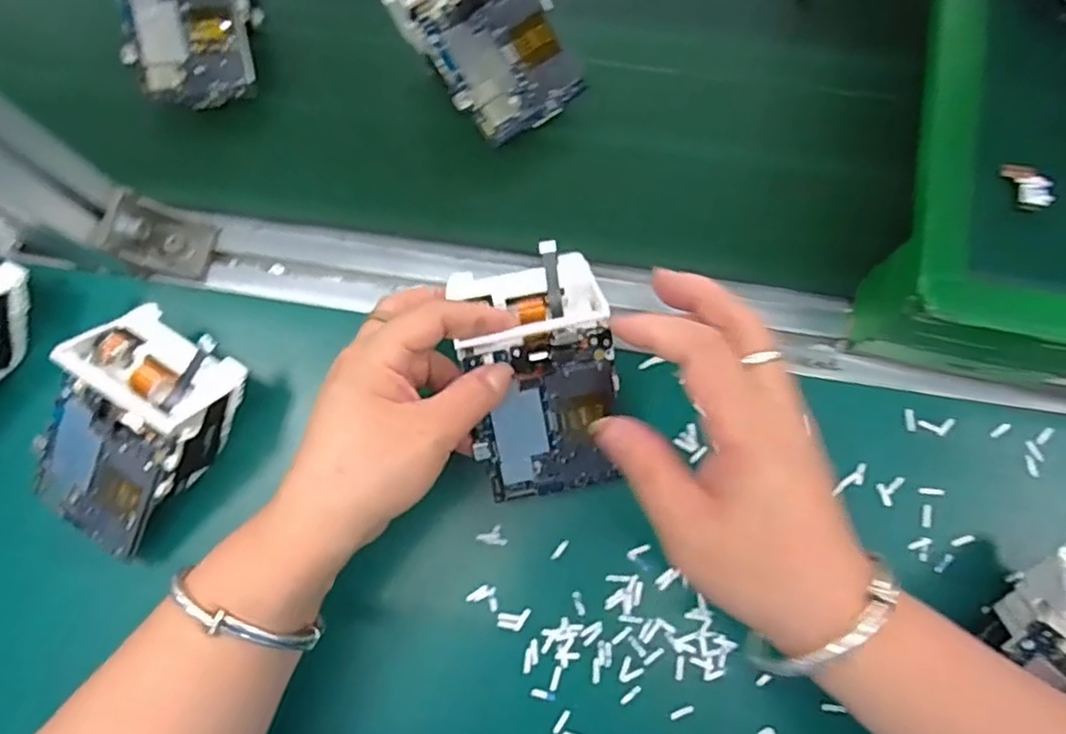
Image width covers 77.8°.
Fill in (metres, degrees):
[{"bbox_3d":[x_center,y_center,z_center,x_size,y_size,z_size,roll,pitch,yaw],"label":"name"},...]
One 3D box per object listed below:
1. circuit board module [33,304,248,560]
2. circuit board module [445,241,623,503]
[{"bbox_3d":[-0.205,0.032,0.335,0.073,0.048,0.112,30,78,9],"label":"circuit board module"},{"bbox_3d":[0.002,0.002,0.329,0.076,0.044,0.115,-9,107,-3],"label":"circuit board module"}]

